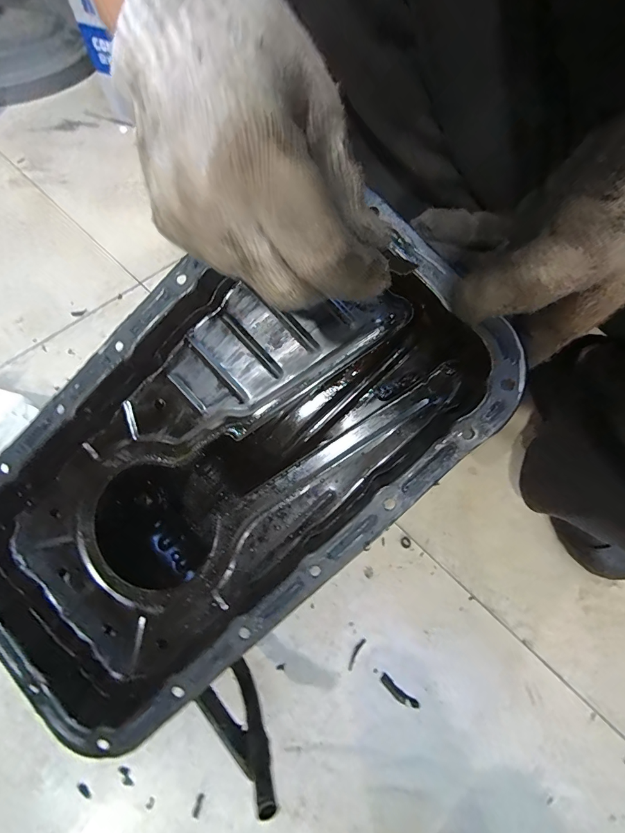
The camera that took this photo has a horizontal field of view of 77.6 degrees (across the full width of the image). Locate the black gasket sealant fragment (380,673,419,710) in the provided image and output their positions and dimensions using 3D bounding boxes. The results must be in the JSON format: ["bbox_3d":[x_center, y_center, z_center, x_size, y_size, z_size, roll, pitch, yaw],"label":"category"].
[{"bbox_3d":[0.078,0.252,0.355,0.039,0.004,0.010,36,68,14],"label":"black gasket sealant fragment"}]

